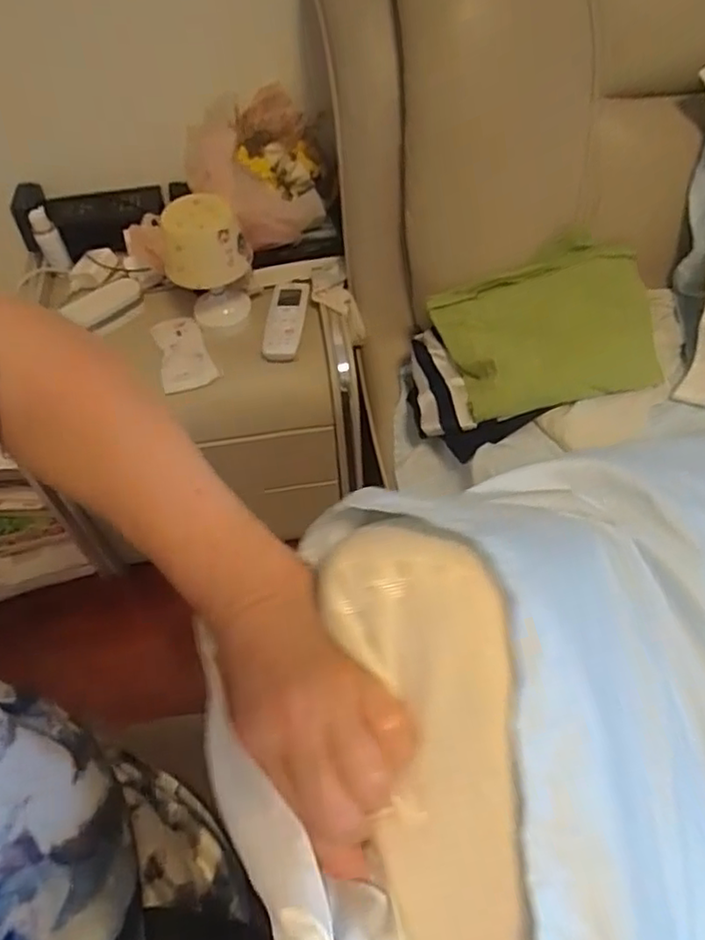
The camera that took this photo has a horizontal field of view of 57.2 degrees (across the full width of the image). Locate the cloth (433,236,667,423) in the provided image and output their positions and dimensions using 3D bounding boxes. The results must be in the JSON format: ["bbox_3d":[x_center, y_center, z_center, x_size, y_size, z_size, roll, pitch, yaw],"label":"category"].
[{"bbox_3d":[0.237,-0.169,0.792,0.240,0.038,0.195,-18,78,4],"label":"cloth"}]

